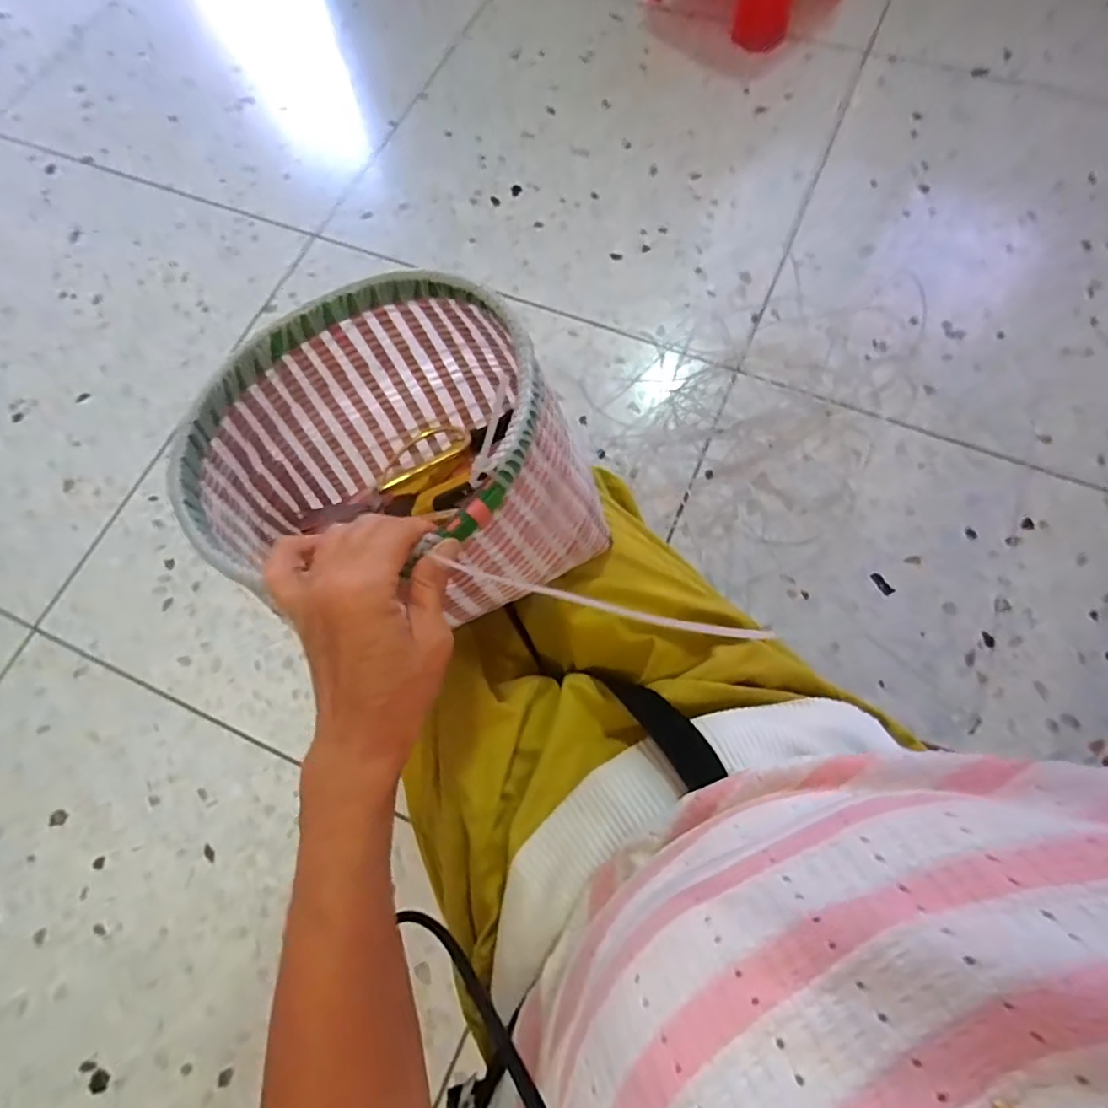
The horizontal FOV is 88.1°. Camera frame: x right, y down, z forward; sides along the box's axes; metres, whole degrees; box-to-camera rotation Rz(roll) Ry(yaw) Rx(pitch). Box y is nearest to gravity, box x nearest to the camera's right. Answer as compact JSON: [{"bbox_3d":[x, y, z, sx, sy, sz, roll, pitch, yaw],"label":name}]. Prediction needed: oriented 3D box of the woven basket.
[{"bbox_3d":[-0.117,-0.050,0.431,0.226,0.207,0.248,-40,74,-11],"label":"woven basket"}]

